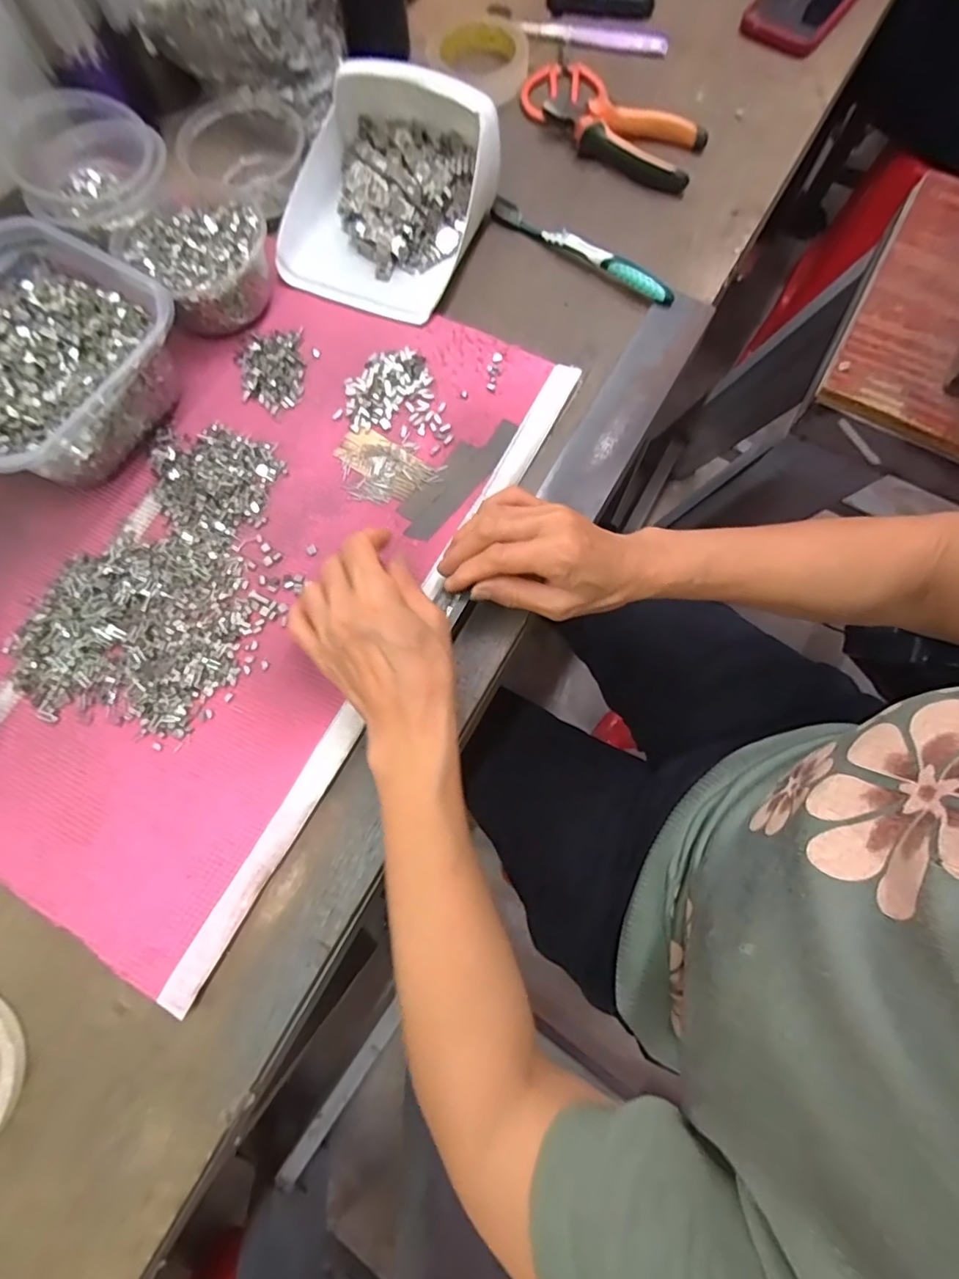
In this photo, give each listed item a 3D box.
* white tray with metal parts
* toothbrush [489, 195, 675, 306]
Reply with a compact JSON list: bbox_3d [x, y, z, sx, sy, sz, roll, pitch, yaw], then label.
[{"bbox_3d":[-0.075,-0.375,0.455,0.157,0.078,0.170,22,77,4],"label":"white tray with metal parts"},{"bbox_3d":[0.088,-0.341,0.485,0.185,0.023,0.012,36,78,7],"label":"toothbrush"}]

